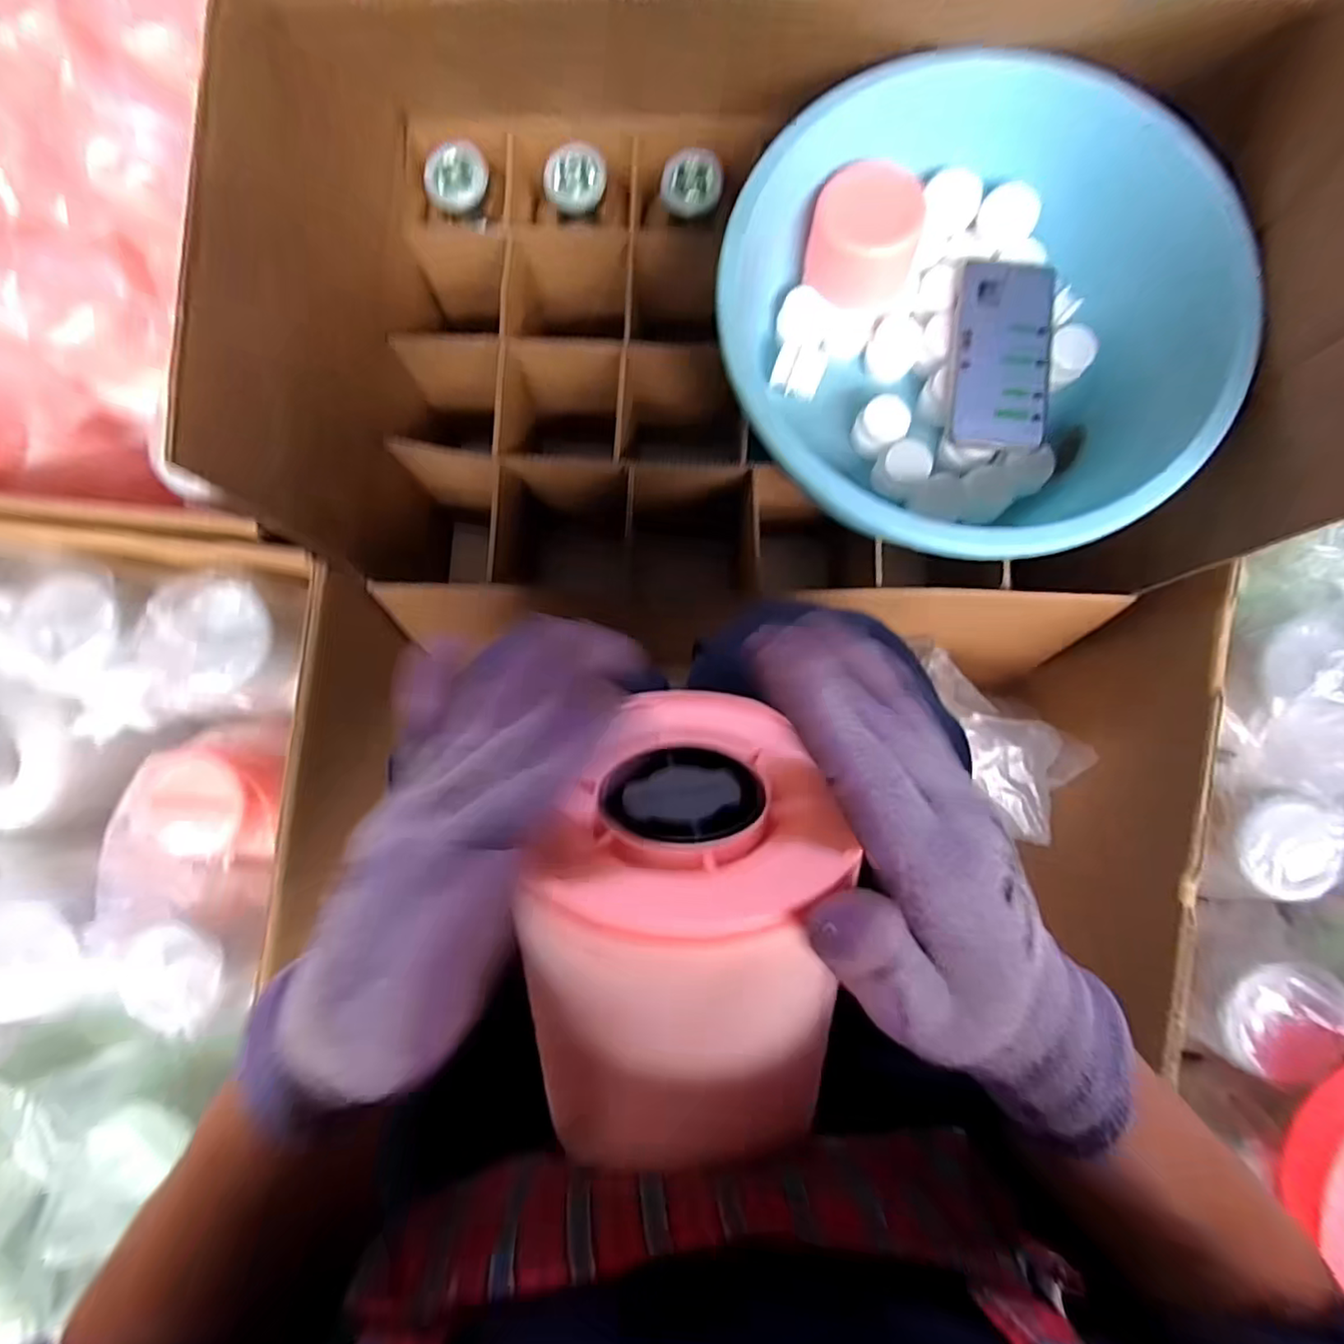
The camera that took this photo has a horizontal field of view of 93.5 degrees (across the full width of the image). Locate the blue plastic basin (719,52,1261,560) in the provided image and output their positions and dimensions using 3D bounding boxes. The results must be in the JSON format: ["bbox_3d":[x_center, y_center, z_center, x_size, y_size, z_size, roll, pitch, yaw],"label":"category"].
[{"bbox_3d":[0.213,-0.256,0.492,0.337,0.126,0.356,0,85,1],"label":"blue plastic basin"}]

